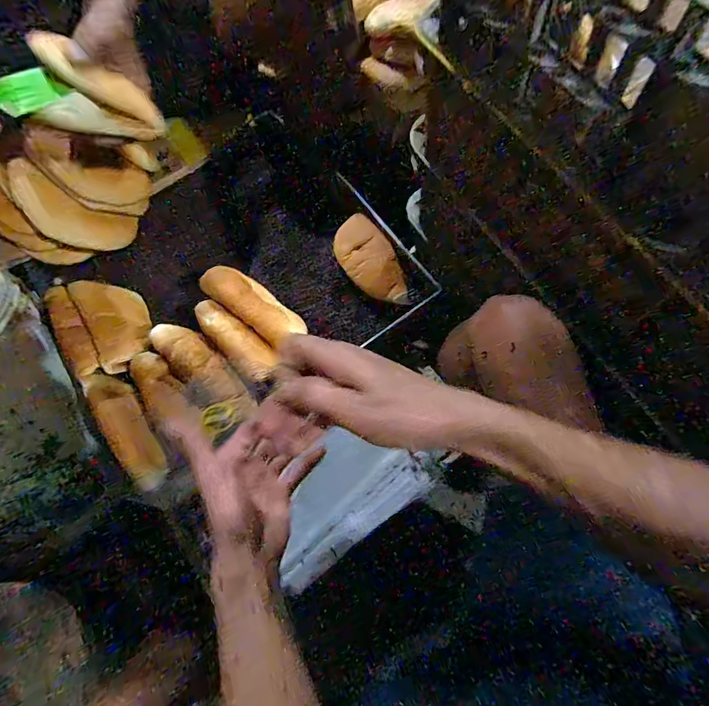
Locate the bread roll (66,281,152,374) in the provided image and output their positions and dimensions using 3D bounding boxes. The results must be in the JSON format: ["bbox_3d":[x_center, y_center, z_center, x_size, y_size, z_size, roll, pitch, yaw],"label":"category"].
[{"bbox_3d":[-0.304,-0.041,0.555,0.070,0.056,0.125,-27,70,-9],"label":"bread roll"}]

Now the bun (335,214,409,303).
[{"bbox_3d":[0.023,-0.124,0.608,0.071,0.049,0.136,-36,89,-9],"label":"bun"}]

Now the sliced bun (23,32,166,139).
[{"bbox_3d":[-0.252,-0.260,0.426,0.105,0.074,0.052,-9,33,-30],"label":"sliced bun"}]

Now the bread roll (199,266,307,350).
[{"bbox_3d":[-0.129,-0.058,0.546,0.138,0.050,0.059,36,73,0],"label":"bread roll"}]

